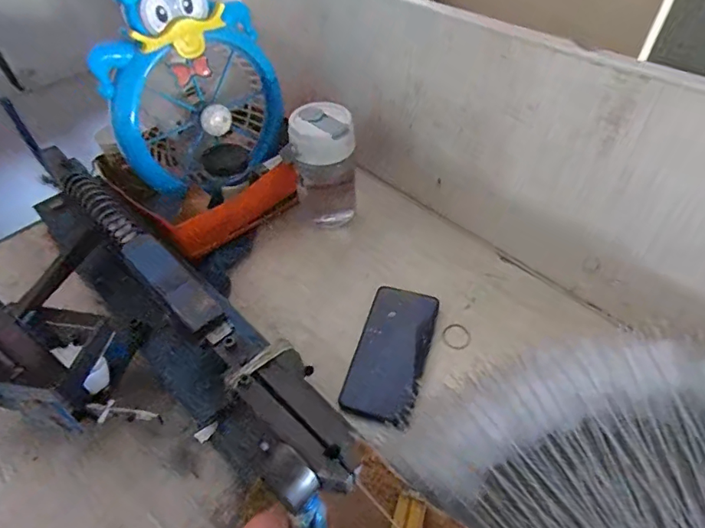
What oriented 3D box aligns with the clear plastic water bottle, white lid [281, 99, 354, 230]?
[{"bbox_3d":[-0.040,-0.122,0.613,0.089,0.155,0.071,-6,48,-4],"label":"clear plastic water bottle, white lid"}]

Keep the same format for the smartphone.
[{"bbox_3d":[0.046,0.094,0.521,0.076,0.008,0.166,14,49,14],"label":"smartphone"}]

